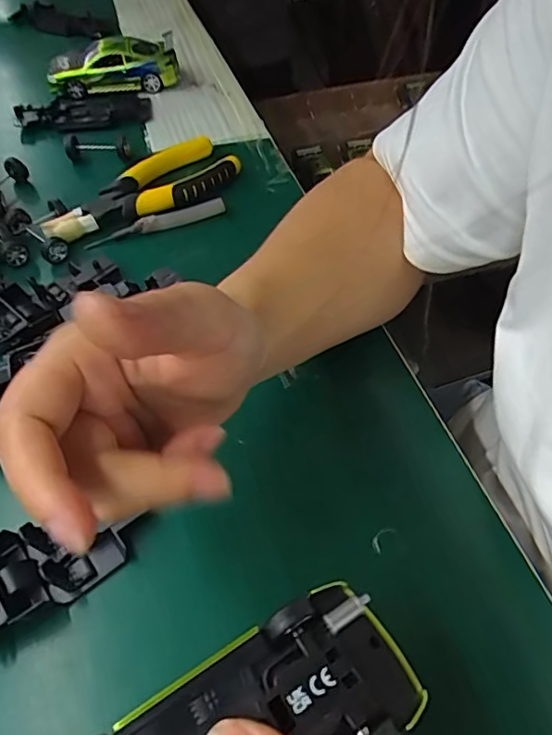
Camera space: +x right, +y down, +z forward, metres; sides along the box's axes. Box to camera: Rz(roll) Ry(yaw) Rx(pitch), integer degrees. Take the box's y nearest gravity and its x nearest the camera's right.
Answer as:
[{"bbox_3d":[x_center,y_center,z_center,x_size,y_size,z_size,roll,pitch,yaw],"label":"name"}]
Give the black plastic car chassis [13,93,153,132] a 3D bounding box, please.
[{"bbox_3d":[-0.183,-0.245,0.532,0.121,0.017,0.064,-6,52,-4],"label":"black plastic car chassis"}]

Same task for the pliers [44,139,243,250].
[{"bbox_3d":[-0.103,-0.139,0.445,0.058,0.020,0.170,36,60,25],"label":"pliers"}]

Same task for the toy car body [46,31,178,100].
[{"bbox_3d":[-0.164,-0.307,0.551,0.128,0.038,0.056,-12,53,-9],"label":"toy car body"}]

